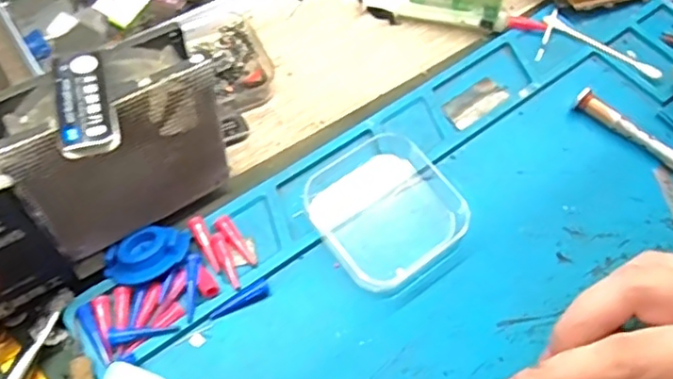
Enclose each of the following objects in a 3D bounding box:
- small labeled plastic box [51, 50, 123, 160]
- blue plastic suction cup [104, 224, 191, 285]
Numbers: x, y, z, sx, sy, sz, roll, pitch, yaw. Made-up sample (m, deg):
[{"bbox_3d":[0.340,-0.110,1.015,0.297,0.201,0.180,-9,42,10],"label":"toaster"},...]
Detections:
[{"bbox_3d":[-0.088,-0.030,0.210,0.018,0.006,0.042,-19,62,-13],"label":"small labeled plastic box"},{"bbox_3d":[-0.083,0.028,0.266,0.036,0.009,0.024,-14,61,-11],"label":"blue plastic suction cup"}]

